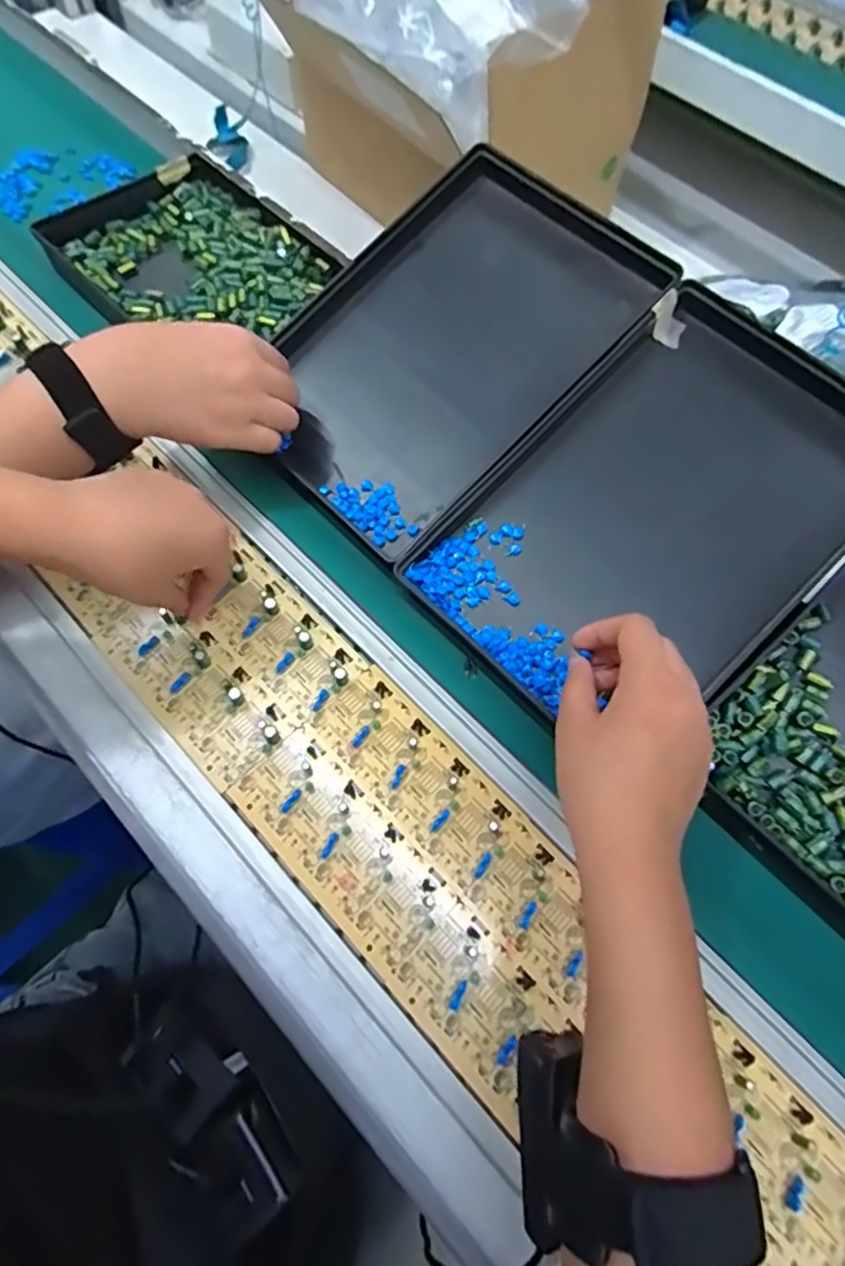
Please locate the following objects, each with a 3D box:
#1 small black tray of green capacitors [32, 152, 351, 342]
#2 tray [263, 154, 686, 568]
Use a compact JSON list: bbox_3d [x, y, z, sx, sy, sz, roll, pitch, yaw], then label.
[{"bbox_3d":[-0.189,-0.308,0.522,0.199,0.032,0.159,42,71,15],"label":"small black tray of green capacitors"},{"bbox_3d":[0.018,-0.212,0.455,0.188,0.033,0.295,42,86,13],"label":"tray"}]

